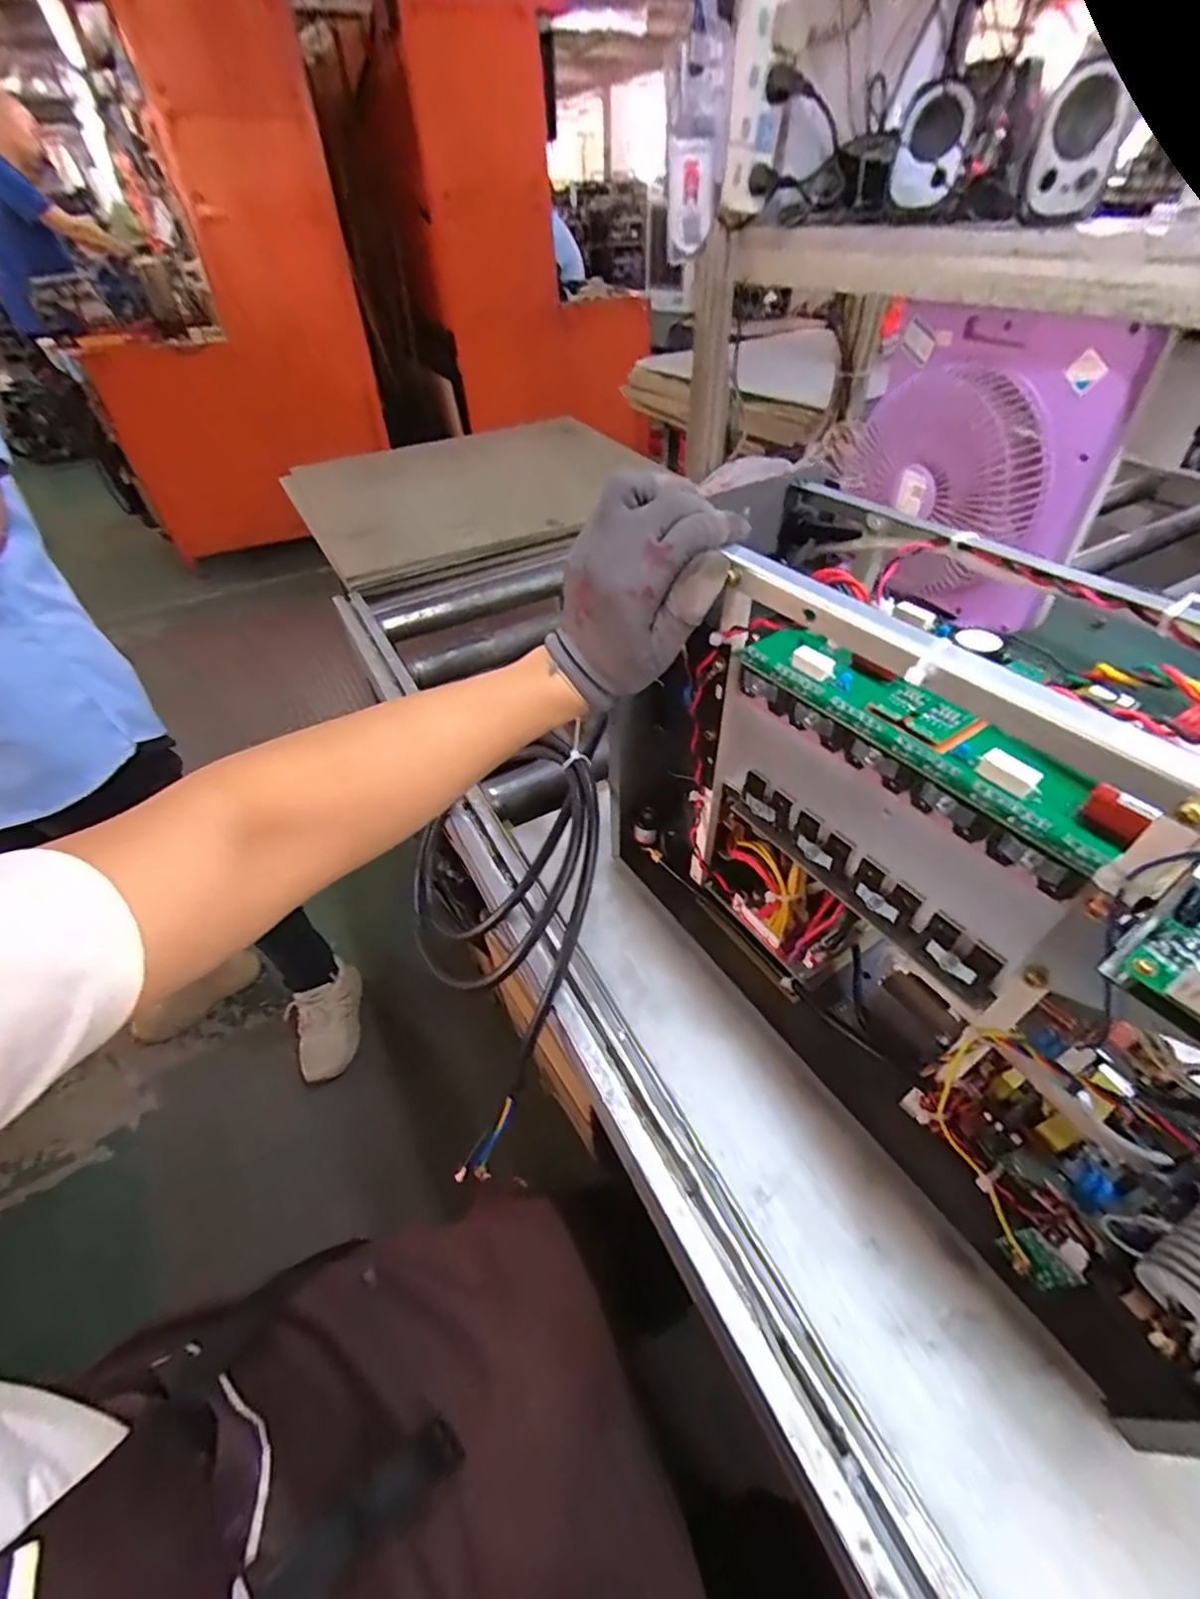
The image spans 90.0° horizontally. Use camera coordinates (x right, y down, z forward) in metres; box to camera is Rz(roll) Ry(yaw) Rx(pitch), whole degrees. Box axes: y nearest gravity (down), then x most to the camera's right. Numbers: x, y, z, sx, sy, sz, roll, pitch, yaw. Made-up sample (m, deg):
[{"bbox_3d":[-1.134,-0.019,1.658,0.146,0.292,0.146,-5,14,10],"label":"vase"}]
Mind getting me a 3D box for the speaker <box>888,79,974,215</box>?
[{"bbox_3d":[0.396,-0.776,0.717,0.077,0.099,0.055,19,48,22],"label":"speaker"}]

